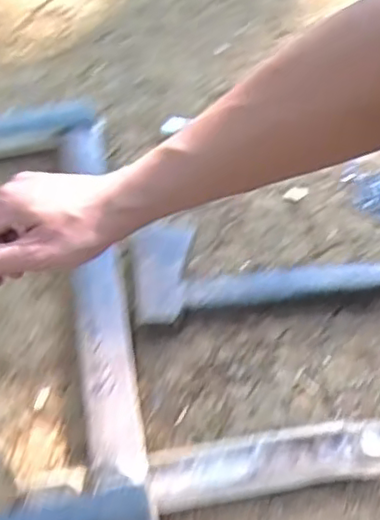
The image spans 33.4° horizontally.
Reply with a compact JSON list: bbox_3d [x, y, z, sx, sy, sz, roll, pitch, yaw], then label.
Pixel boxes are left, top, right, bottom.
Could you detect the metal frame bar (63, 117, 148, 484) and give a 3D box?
[{"bbox_3d":[-0.088,0.018,0.625,0.051,0.046,0.404,-11,58,-1],"label":"metal frame bar"}]

